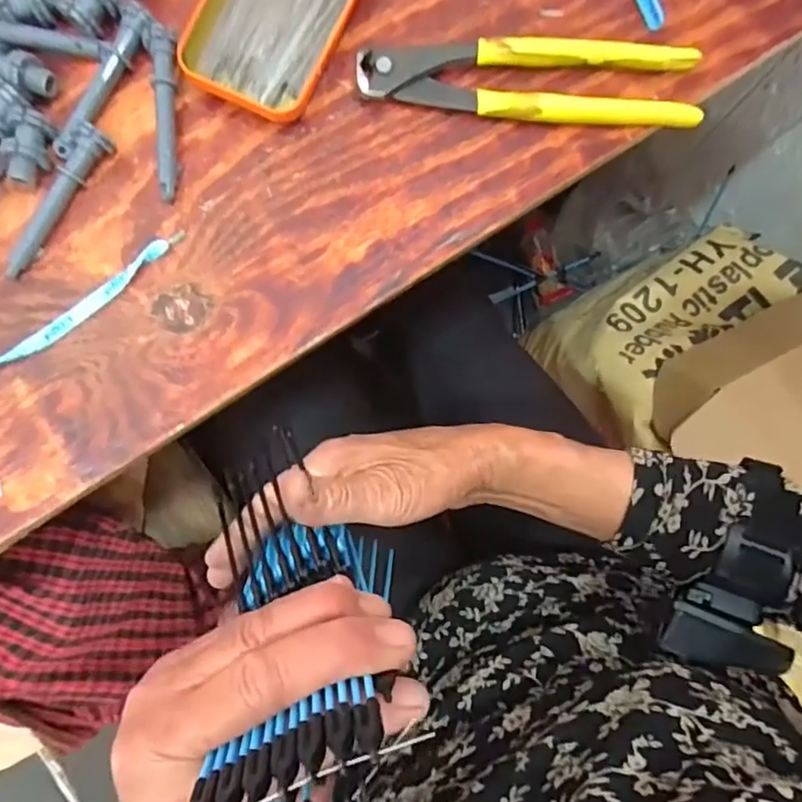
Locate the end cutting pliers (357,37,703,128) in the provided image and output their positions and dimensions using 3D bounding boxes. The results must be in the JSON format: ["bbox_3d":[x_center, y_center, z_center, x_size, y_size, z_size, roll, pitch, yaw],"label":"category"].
[{"bbox_3d":[0.077,-0.189,0.353,0.200,0.016,0.048,0,85,-3],"label":"end cutting pliers"}]

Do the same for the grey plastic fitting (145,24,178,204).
[{"bbox_3d":[-0.133,-0.162,0.337,0.015,0.016,0.095,-3,85,-4],"label":"grey plastic fitting"}]

